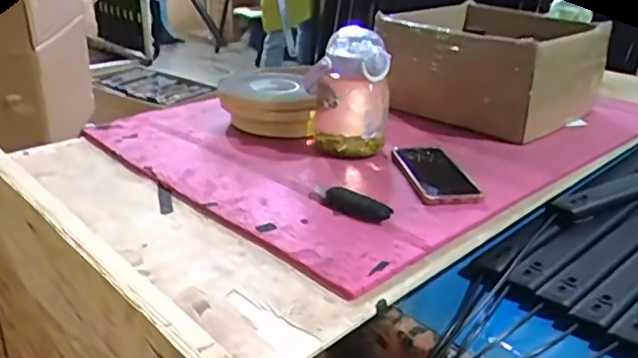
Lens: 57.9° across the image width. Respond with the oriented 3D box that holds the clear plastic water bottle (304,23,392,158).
[{"bbox_3d":[0.044,-0.117,0.842,0.109,0.179,0.100,-6,26,-19],"label":"clear plastic water bottle"}]

